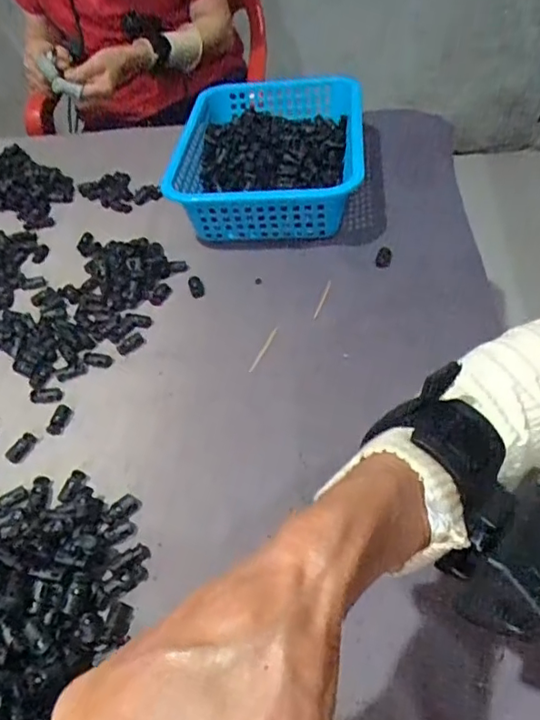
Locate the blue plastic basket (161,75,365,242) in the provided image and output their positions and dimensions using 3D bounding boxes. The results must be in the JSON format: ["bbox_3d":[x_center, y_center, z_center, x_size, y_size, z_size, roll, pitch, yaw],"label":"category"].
[{"bbox_3d":[0.005,-0.261,0.717,0.208,0.094,0.297,1,47,6],"label":"blue plastic basket"}]

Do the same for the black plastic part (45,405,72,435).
[{"bbox_3d":[-0.188,0.052,0.506,0.014,0.007,0.029,7,48,12],"label":"black plastic part"}]

